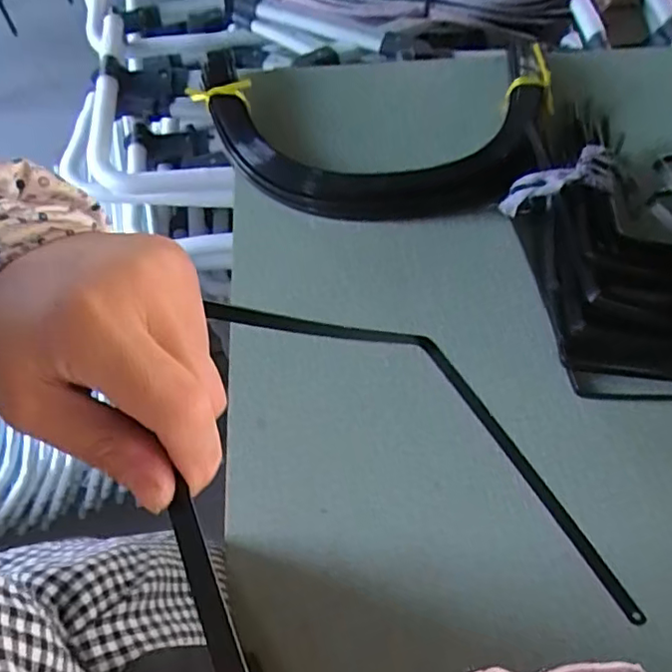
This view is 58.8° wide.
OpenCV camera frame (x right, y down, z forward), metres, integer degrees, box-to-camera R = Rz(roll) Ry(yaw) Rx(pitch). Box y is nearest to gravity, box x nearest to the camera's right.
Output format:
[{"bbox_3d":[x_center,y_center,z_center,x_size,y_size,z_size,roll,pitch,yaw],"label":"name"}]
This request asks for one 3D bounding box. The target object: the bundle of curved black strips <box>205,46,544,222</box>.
[{"bbox_3d":[0.053,-0.271,0.782,0.445,0.098,0.286,-3,60,-3],"label":"bundle of curved black strips"}]

